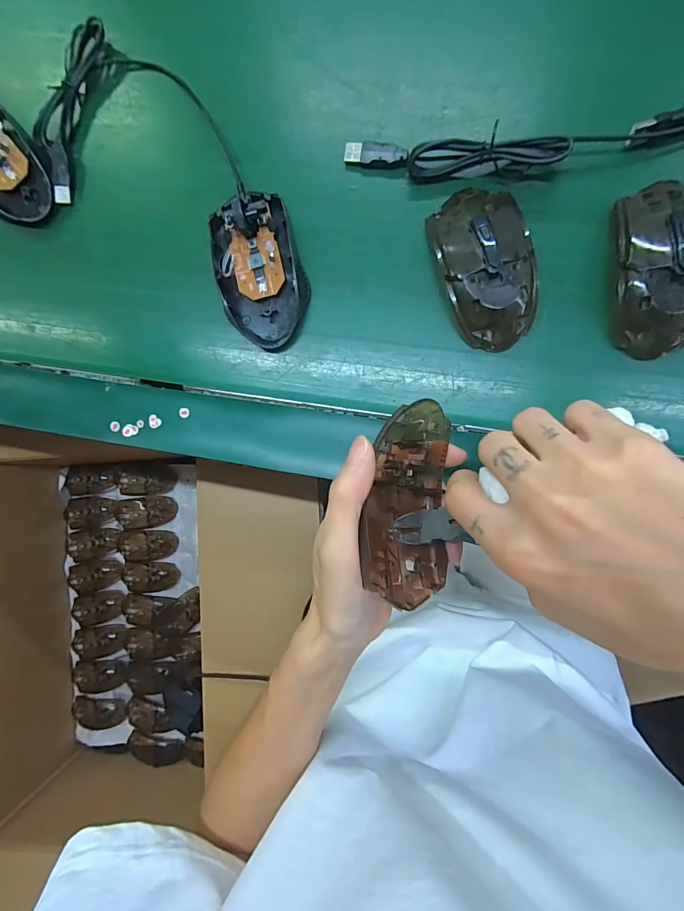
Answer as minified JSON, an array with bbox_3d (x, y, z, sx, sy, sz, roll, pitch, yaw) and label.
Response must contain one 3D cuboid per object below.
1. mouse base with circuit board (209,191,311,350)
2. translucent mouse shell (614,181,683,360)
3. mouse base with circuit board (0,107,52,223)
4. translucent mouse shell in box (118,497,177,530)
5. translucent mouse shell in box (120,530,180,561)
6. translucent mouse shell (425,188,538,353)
[{"bbox_3d":[-0.063,-0.138,0.290,0.064,0.029,0.110,-18,87,8],"label":"mouse base with circuit board"},{"bbox_3d":[0.206,-0.121,0.249,0.057,0.030,0.110,5,90,8],"label":"translucent mouse shell"},{"bbox_3d":[-0.280,-0.239,0.324,0.061,0.026,0.099,-43,84,6],"label":"mouse base with circuit board"},{"bbox_3d":[-0.380,0.110,0.762,0.114,0.027,0.058,-6,89,8],"label":"translucent mouse shell in box"},{"bbox_3d":[-0.377,0.172,0.756,0.111,0.031,0.056,-5,89,8],"label":"translucent mouse shell in box"},{"bbox_3d":[0.096,-0.129,0.266,0.059,0.031,0.109,-13,88,8],"label":"translucent mouse shell"}]

